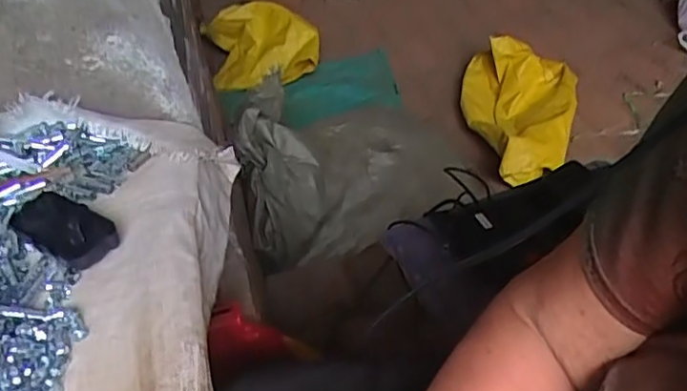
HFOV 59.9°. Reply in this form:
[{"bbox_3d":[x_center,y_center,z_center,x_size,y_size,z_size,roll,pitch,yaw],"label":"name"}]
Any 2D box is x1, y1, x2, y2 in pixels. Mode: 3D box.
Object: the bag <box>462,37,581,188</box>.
[{"bbox_3d":[0.444,-0.241,1.569,0.306,0.165,0.464,10,45,17],"label":"bag"}]

